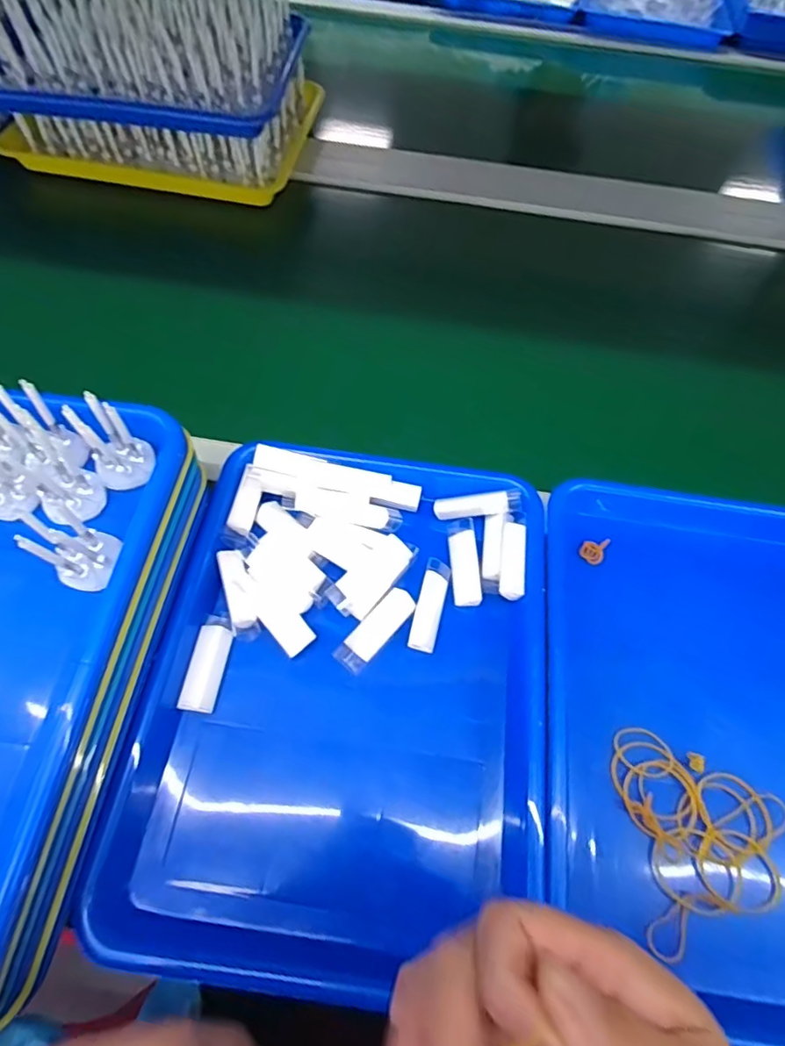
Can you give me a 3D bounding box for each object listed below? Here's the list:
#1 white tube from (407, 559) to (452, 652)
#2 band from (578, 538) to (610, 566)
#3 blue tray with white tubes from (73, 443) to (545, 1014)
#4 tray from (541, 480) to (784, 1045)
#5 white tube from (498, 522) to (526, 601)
[{"bbox_3d":[0.028,0.058,0.386,0.018,0.012,0.068,15,62,5],"label":"white tube"},{"bbox_3d":[0.157,0.020,0.419,0.019,0.007,0.024,24,63,10],"label":"band"},{"bbox_3d":[-0.027,0.104,0.360,0.242,0.043,0.330,7,62,1],"label":"blue tray with white tubes"},{"bbox_3d":[0.221,0.135,0.373,0.250,0.061,0.339,8,62,1],"label":"tray"},{"bbox_3d":[0.089,0.030,0.400,0.017,0.019,0.057,9,62,2],"label":"white tube"}]

